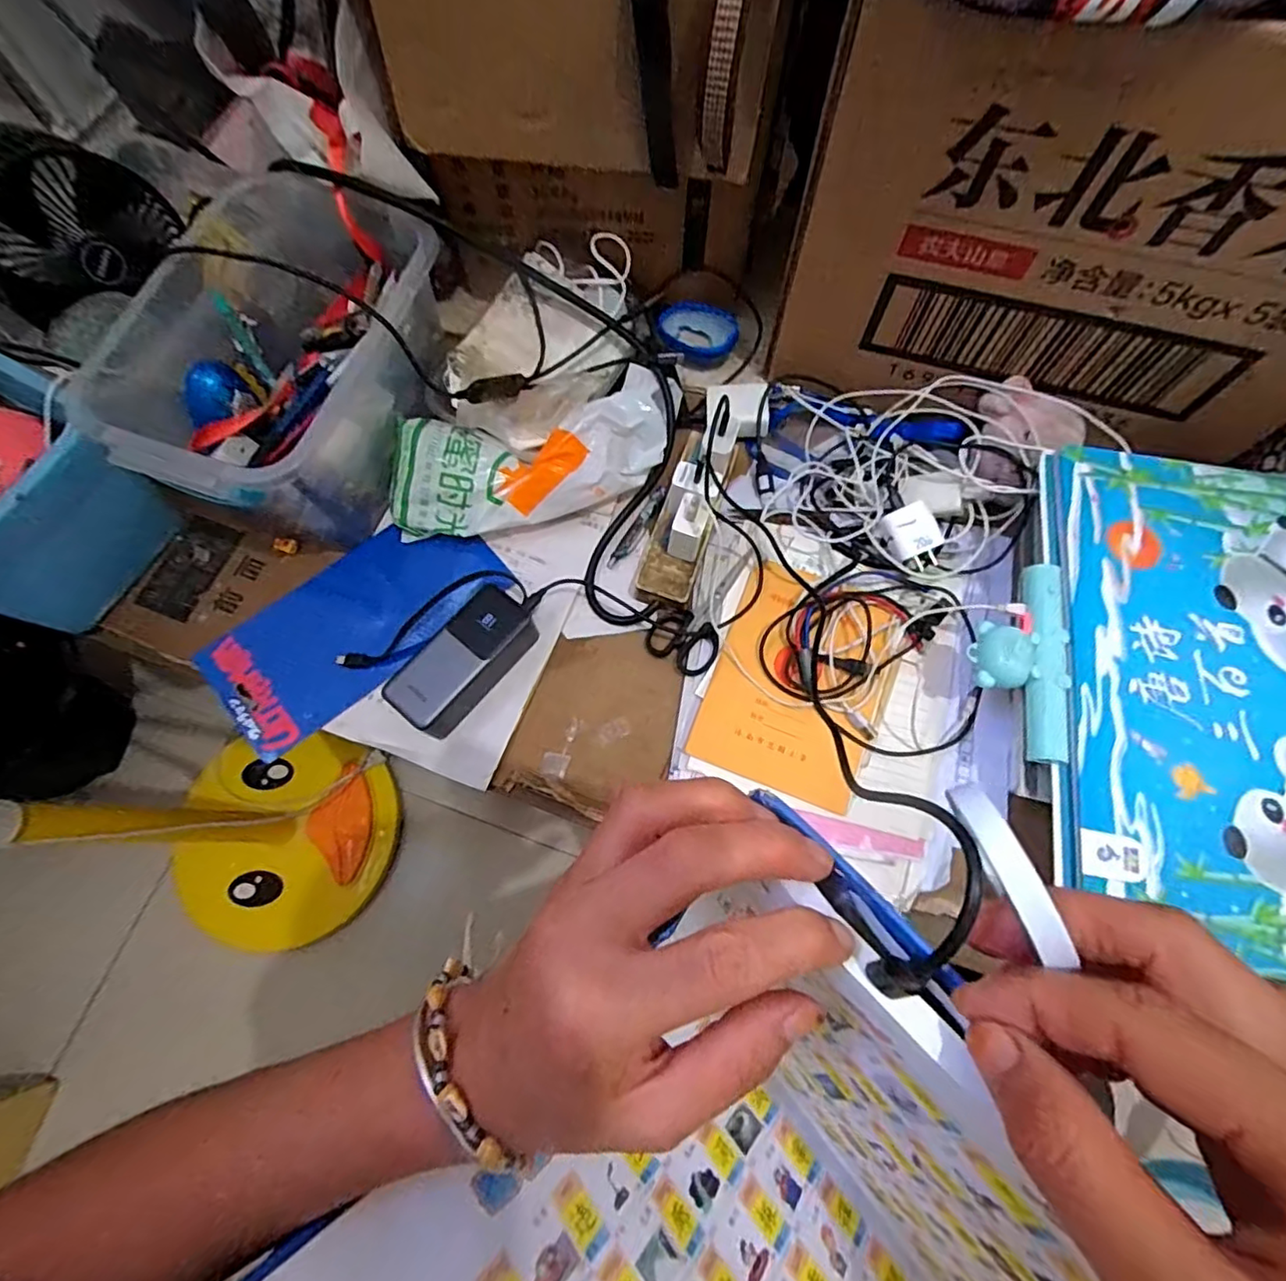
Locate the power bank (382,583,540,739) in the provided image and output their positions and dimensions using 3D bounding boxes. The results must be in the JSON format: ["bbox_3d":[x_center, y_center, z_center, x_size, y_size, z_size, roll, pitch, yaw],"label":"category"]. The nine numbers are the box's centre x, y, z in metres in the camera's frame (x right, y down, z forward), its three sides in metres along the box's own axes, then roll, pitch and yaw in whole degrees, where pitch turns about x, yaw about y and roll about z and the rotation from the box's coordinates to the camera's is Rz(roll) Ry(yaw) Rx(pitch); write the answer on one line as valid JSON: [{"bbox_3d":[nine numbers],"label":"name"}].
[{"bbox_3d":[-0.151,0.016,0.510,0.052,0.047,0.126,39,76,12],"label":"power bank"}]

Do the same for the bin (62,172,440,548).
[{"bbox_3d":[-0.307,-0.246,0.534,0.227,0.135,0.310,19,73,6],"label":"bin"}]

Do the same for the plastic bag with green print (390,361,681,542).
[{"bbox_3d":[-0.095,-0.172,0.557,0.288,0.056,0.117,-20,73,-6],"label":"plastic bag with green print"}]

